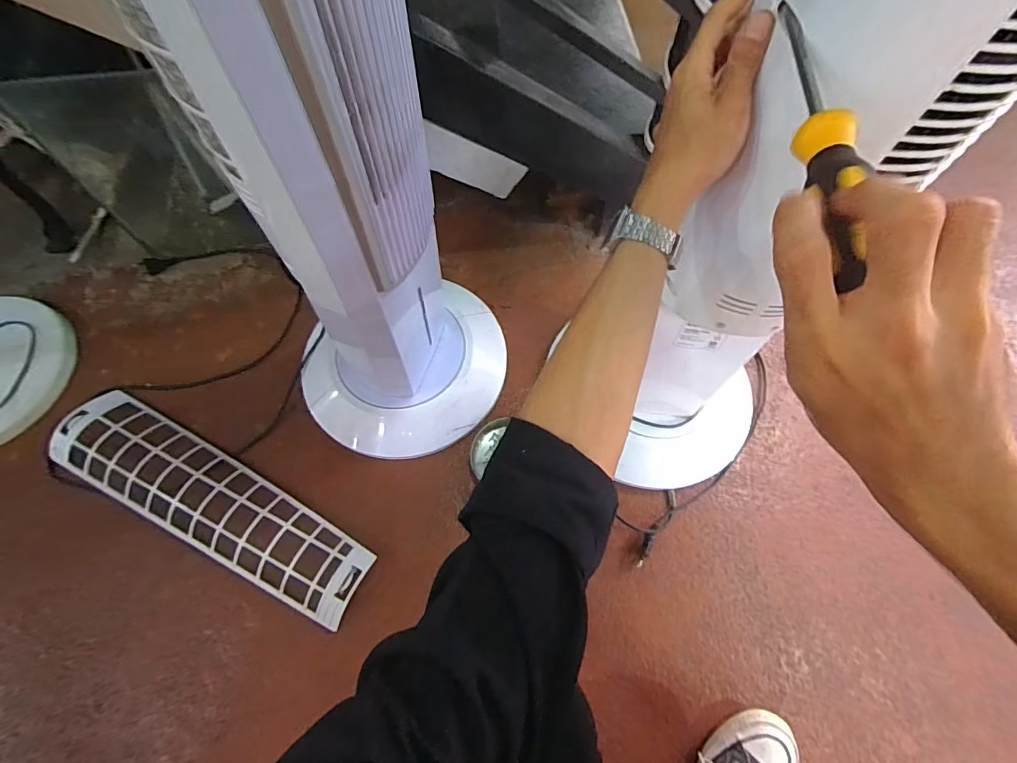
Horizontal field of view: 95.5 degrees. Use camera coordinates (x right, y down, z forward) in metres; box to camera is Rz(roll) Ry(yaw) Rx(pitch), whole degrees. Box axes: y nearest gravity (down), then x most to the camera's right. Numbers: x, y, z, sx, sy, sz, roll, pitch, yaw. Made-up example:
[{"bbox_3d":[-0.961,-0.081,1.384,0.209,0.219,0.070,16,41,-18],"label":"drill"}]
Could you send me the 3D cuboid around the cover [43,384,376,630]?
[{"bbox_3d":[-0.451,0.179,0.705,0.543,0.048,0.133,25,68,10],"label":"cover"}]

